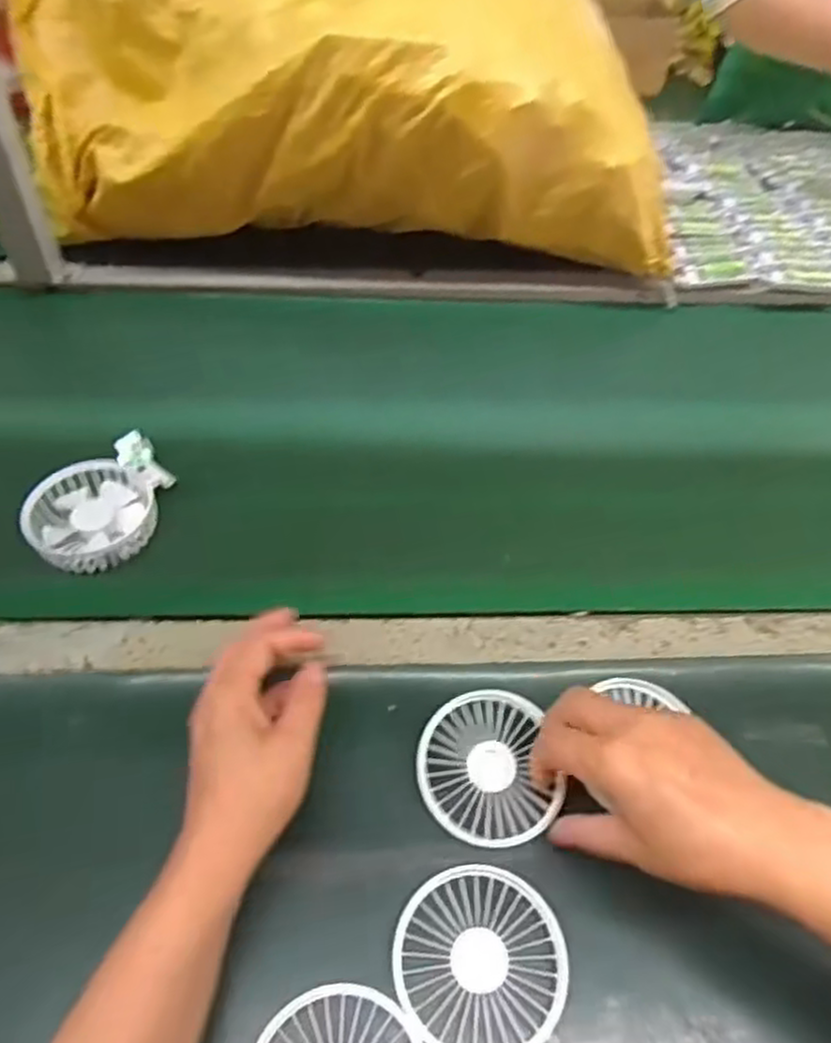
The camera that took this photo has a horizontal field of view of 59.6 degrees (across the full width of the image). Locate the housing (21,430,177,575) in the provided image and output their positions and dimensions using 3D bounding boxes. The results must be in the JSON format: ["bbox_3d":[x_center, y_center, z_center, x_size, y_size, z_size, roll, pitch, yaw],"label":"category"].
[{"bbox_3d":[-0.237,-0.020,0.562,0.095,0.025,0.134,22,52,16],"label":"housing"}]

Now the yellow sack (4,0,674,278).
[{"bbox_3d":[-0.075,-0.422,0.746,0.646,0.215,0.272,-1,50,-3],"label":"yellow sack"}]

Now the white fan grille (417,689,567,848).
[{"bbox_3d":[0.042,0.148,0.439,0.078,0.012,0.088,-10,55,-9],"label":"white fan grille"}]

